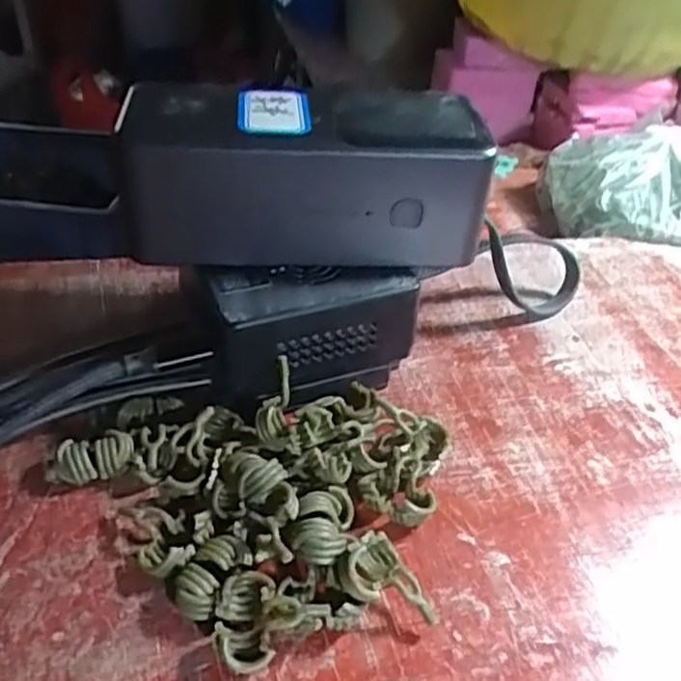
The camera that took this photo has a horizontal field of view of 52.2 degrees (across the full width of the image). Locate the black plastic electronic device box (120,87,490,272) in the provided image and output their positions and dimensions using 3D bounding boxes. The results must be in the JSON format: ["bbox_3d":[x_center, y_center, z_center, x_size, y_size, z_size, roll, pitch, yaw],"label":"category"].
[{"bbox_3d":[-0.013,-0.059,0.254,0.126,0.052,0.045,-3,39,-8],"label":"black plastic electronic device box"}]

